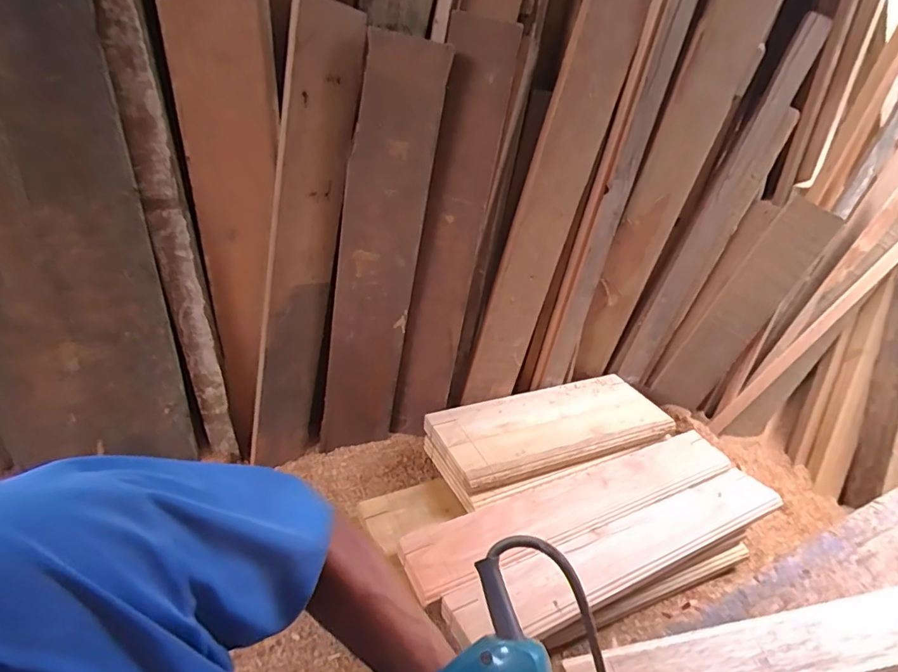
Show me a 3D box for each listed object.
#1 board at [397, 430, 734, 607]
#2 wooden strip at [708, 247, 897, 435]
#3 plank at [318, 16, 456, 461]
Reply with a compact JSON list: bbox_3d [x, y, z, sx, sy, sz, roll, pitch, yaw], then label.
[{"bbox_3d":[0.257,0.310,0.920,0.747,0.030,0.107,-9,46,-27],"label":"board"},{"bbox_3d":[0.951,-0.065,1.192,0.827,0.053,0.045,-50,53,13],"label":"wooden strip"},{"bbox_3d":[-0.127,-0.101,0.873,0.141,0.745,0.023,2,29,-21],"label":"plank"}]

